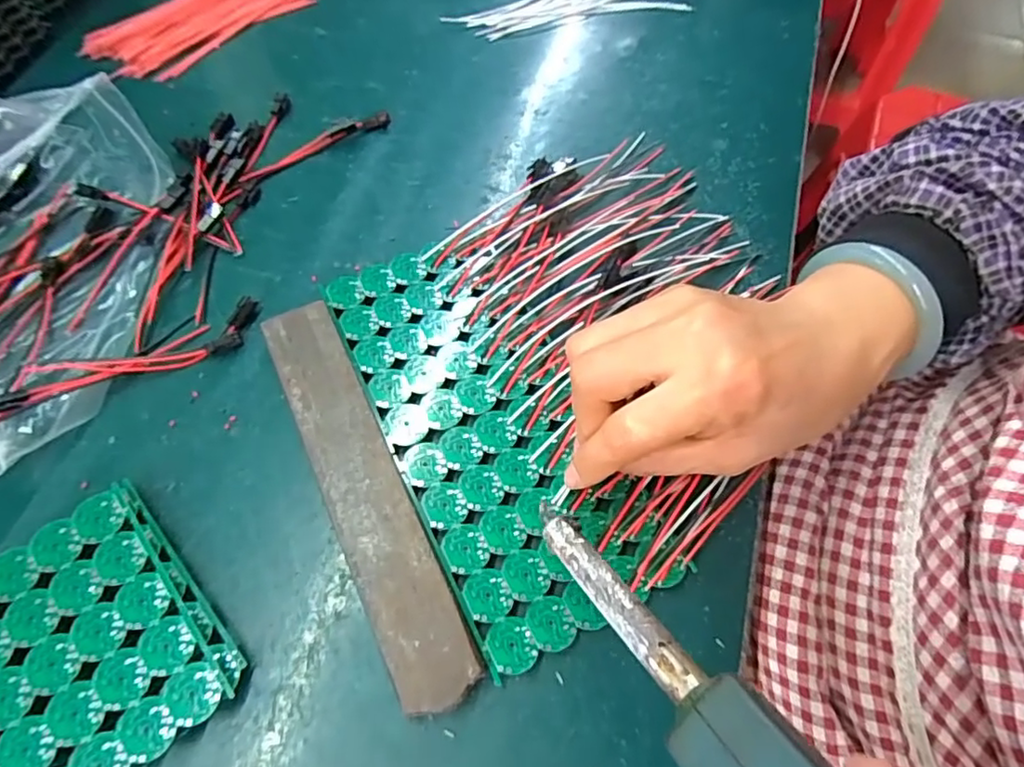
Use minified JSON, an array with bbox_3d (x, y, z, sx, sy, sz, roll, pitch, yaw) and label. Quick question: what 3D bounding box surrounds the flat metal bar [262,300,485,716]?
[{"bbox_3d":[-0.069,0.046,0.277,0.033,0.016,0.198,-24,65,-12],"label":"flat metal bar"}]

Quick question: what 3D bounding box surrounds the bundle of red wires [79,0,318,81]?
[{"bbox_3d":[-0.224,-0.275,0.444,0.070,0.010,0.167,40,69,18],"label":"bundle of red wires"}]

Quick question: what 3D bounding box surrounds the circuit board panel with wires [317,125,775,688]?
[{"bbox_3d":[0.042,-0.022,0.311,0.229,0.016,0.235,-24,65,-12],"label":"circuit board panel with wires"}]

